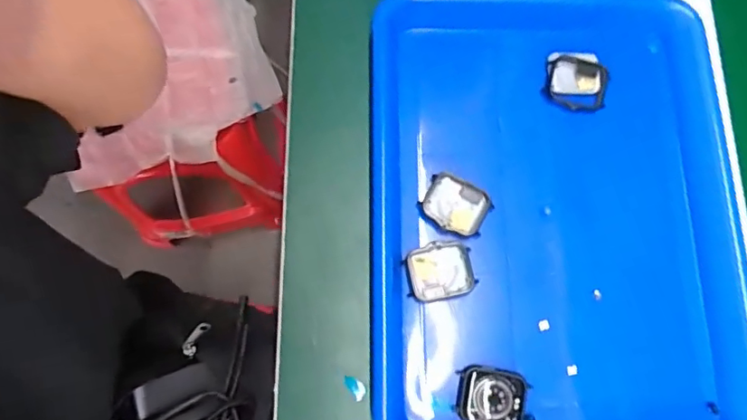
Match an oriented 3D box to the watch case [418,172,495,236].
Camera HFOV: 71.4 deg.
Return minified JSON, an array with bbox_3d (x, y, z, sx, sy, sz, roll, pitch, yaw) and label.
[{"bbox_3d":[0.059,-0.004,0.371,0.046,0.005,0.036,30,78,5],"label":"watch case"}]

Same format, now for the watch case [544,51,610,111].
[{"bbox_3d":[0.157,-0.100,0.401,0.046,0.009,0.043,9,77,1],"label":"watch case"}]

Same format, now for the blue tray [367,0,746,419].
[{"bbox_3d":[0.125,0.003,0.364,0.253,0.031,0.326,-1,77,-2],"label":"blue tray"}]

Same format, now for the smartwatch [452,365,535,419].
[{"bbox_3d":[0.080,0.123,0.339,0.049,0.009,0.038,7,77,0],"label":"smartwatch"}]

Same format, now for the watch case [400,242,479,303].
[{"bbox_3d":[0.046,0.043,0.359,0.046,0.004,0.039,-13,78,-4],"label":"watch case"}]

